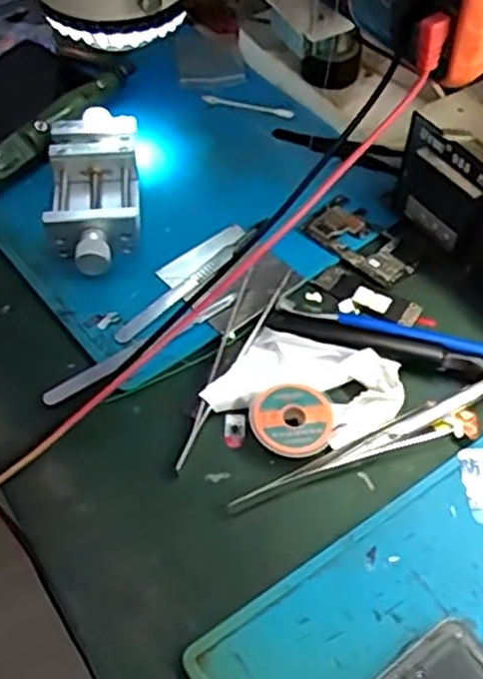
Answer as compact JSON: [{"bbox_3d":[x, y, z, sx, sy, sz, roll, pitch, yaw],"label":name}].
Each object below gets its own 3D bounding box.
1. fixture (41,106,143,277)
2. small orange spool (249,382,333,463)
[{"bbox_3d":[-0.096,-0.097,0.477,0.056,0.035,0.131,-5,53,-4],"label":"fixture"},{"bbox_3d":[0.027,0.042,0.383,0.042,0.009,0.042,0,52,0],"label":"small orange spool"}]

